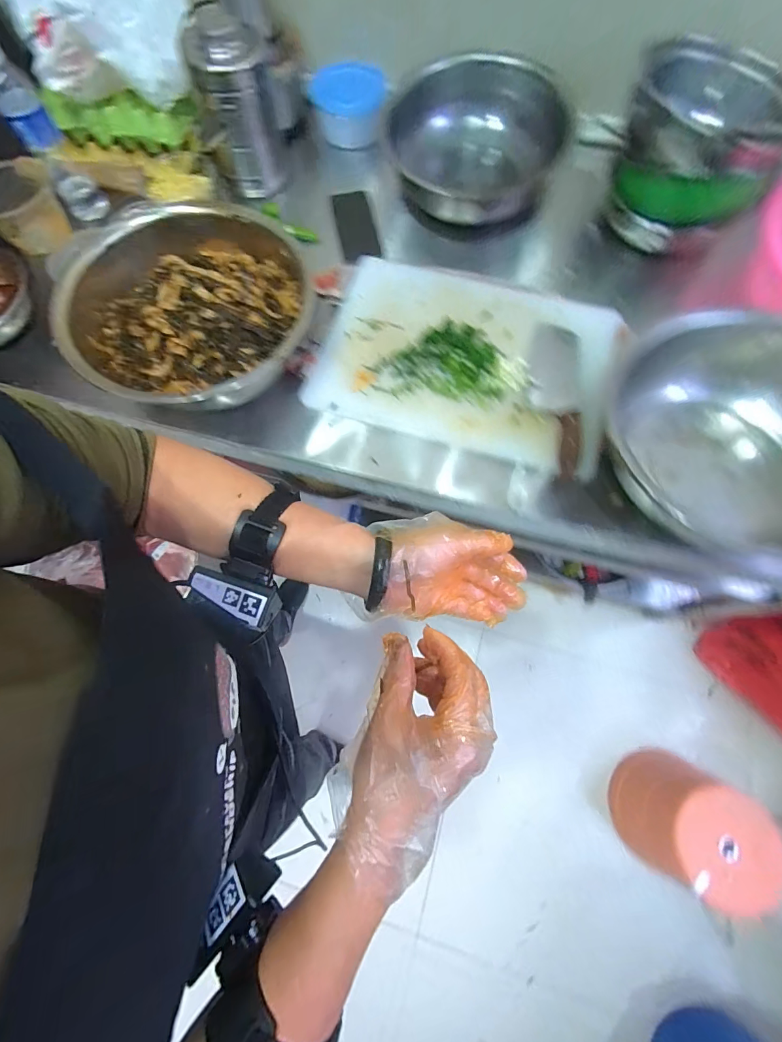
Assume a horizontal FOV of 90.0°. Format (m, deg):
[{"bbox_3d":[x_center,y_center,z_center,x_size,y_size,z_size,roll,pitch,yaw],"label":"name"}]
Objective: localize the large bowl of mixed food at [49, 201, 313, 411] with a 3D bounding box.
[{"bbox_3d":[-0.309,-0.329,0.605,0.339,0.088,0.383,-28,73,-7],"label":"large bowl of mixed food"}]

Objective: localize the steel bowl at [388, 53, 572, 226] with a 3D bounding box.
[{"bbox_3d":[0.149,-0.656,0.713,0.295,0.165,0.255,2,72,2],"label":"steel bowl"}]

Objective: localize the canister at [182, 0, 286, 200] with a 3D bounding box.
[{"bbox_3d":[-0.265,-0.713,0.690,0.120,0.200,0.107,-17,72,-4],"label":"canister"}]

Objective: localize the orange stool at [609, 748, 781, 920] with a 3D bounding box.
[{"bbox_3d":[0.723,0.734,0.953,0.230,0.259,0.268,27,75,10],"label":"orange stool"}]

